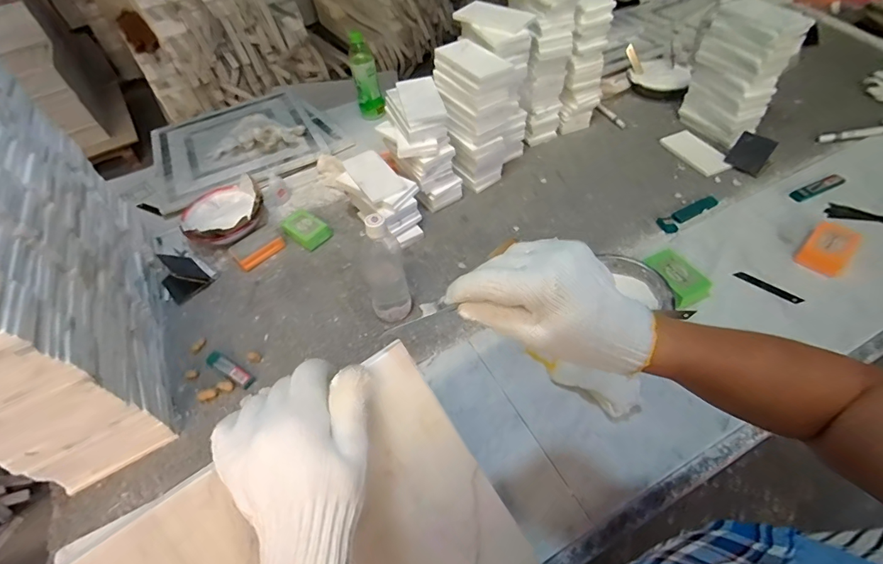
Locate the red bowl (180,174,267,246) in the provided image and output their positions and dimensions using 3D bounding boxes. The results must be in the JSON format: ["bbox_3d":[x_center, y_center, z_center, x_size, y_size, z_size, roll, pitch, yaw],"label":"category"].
[{"bbox_3d":[-0.458,-0.152,0.900,0.166,0.062,0.175,-26,51,-15],"label":"red bowl"}]

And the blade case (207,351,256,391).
[{"bbox_3d":[-0.346,0.139,0.694,0.102,0.008,0.026,24,59,24],"label":"blade case"}]

